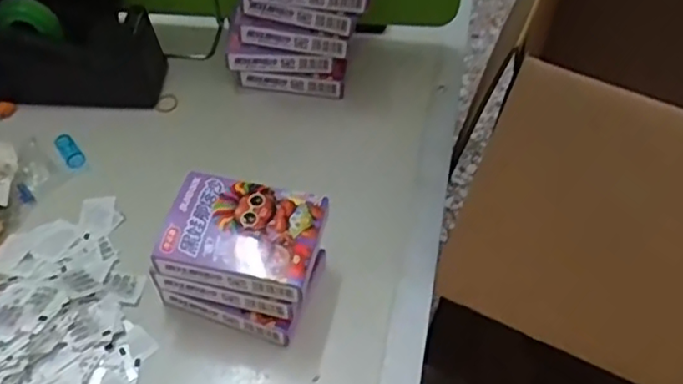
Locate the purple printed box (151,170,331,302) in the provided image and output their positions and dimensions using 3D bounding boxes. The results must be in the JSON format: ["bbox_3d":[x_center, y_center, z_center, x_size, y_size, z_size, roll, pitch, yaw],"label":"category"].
[{"bbox_3d":[-0.059,0.024,0.391,0.091,0.019,0.066,11,51,6],"label":"purple printed box"}]

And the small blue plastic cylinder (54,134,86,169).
[{"bbox_3d":[-0.209,-0.031,0.499,0.014,0.012,0.034,-30,58,-25],"label":"small blue plastic cylinder"}]

